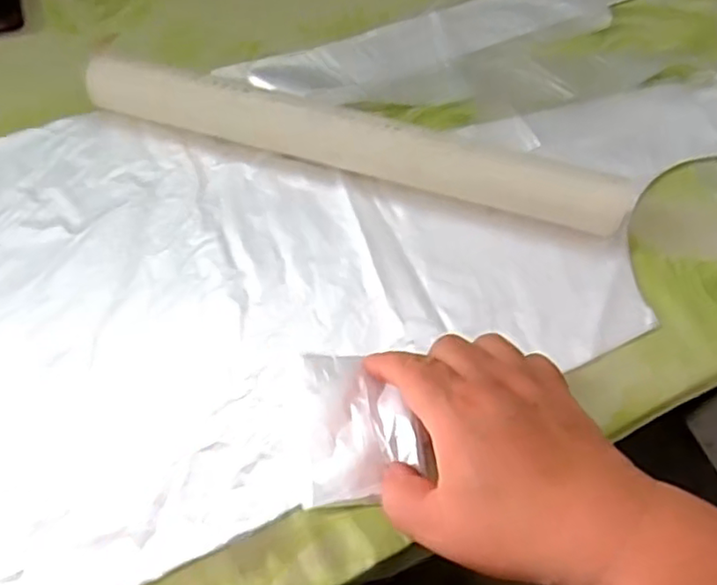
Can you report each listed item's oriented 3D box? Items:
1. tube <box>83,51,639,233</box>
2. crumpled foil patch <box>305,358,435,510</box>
[{"bbox_3d":[-0.002,-0.094,0.423,0.354,0.038,0.031,13,62,3],"label":"tube"},{"bbox_3d":[0.003,0.072,0.354,0.061,0.013,0.080,-3,62,-6],"label":"crumpled foil patch"}]

